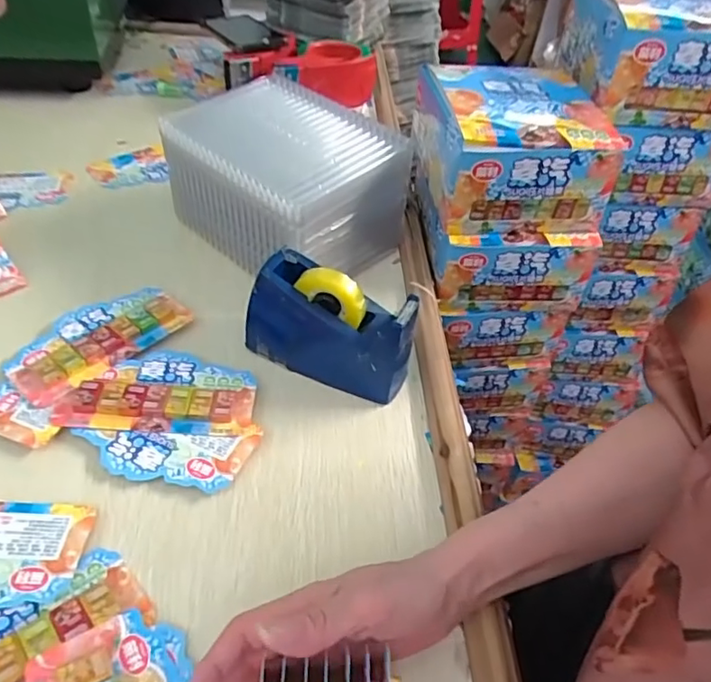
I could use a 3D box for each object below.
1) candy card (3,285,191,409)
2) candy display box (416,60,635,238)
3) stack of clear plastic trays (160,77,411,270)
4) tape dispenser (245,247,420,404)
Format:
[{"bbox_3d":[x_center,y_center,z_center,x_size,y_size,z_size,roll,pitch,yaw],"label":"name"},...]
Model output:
[{"bbox_3d":[-0.219,-0.006,0.488,0.079,0.014,0.145,35,51,25],"label":"candy card"},{"bbox_3d":[0.153,-0.201,0.584,0.156,0.098,0.184,-1,45,-8],"label":"candy display box"},{"bbox_3d":[-0.072,-0.156,0.579,0.201,0.124,0.156,35,51,25],"label":"stack of clear plastic trays"},{"bbox_3d":[-0.021,-0.015,0.471,0.138,0.090,0.054,22,46,14],"label":"tape dispenser"}]

